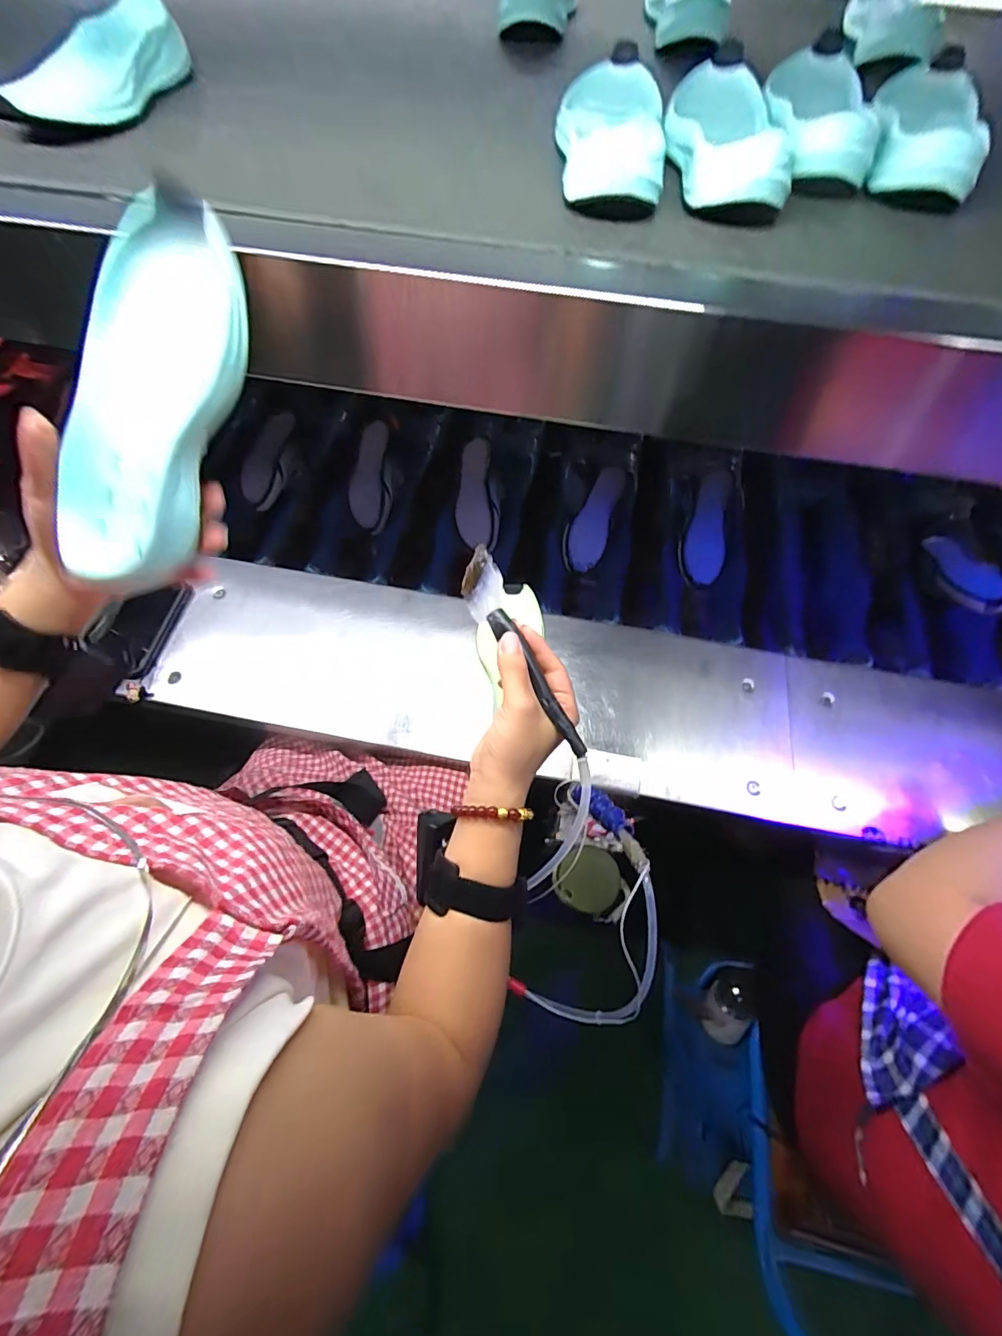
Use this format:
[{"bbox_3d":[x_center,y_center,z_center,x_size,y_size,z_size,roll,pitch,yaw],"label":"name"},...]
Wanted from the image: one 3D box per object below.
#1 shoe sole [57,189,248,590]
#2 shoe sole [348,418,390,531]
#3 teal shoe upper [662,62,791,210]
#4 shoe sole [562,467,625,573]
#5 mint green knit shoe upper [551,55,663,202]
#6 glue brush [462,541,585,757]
[{"bbox_3d":[-0.217,-0.159,0.291,0.084,0.045,0.210,24,101,11],"label":"shoe sole"},{"bbox_3d":[-0.233,-0.341,0.825,0.050,0.030,0.177,14,103,6],"label":"shoe sole"},{"bbox_3d":[0.181,-0.438,0.381,0.084,0.034,0.211,7,62,2],"label":"teal shoe upper"},{"bbox_3d":[0.154,-0.249,0.777,0.066,0.025,0.178,23,94,11],"label":"shoe sole"},{"bbox_3d":[0.088,-0.441,0.381,0.082,0.034,0.204,6,62,1],"label":"mint green knit shoe upper"},{"bbox_3d":[0.014,-0.012,0.344,0.028,0.023,0.171,-25,76,-14],"label":"glue brush"}]

